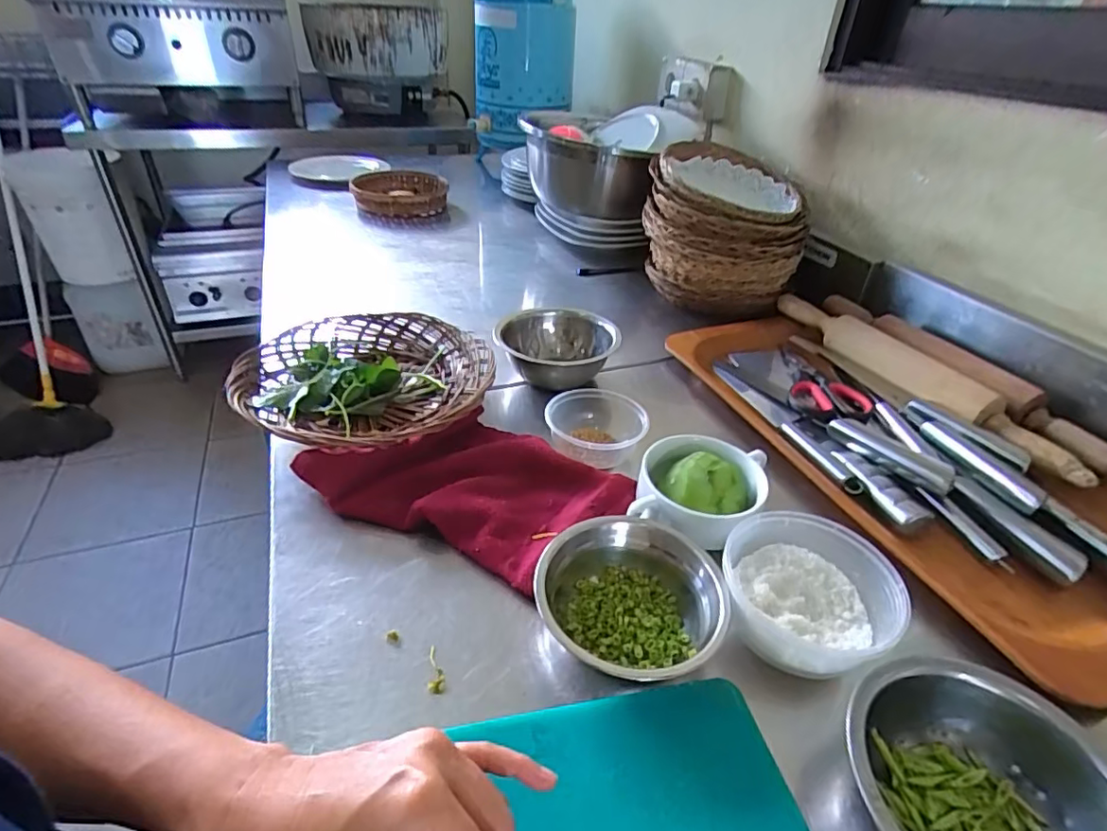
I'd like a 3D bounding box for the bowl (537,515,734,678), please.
[{"bbox_3d":[0.056,0.125,0.397,0.119,0.041,0.122,2,36,-1],"label":"bowl"}]

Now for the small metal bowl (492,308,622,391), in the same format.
[{"bbox_3d":[0.005,-0.076,0.664,0.133,0.053,0.124,2,36,-1],"label":"small metal bowl"}]

